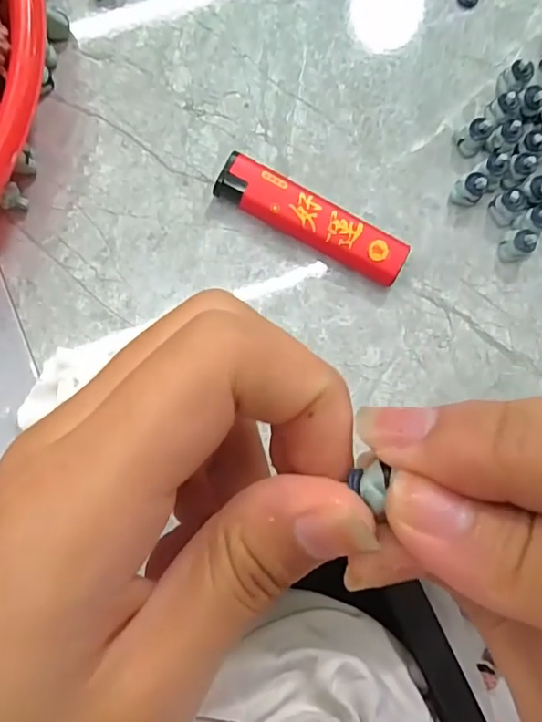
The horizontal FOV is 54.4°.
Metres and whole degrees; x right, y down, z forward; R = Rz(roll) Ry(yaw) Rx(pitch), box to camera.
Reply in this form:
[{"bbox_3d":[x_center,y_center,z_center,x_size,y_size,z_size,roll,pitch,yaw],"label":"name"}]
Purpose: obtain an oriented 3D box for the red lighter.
[{"bbox_3d":[0.016,-0.055,0.206,0.078,0.013,0.019,28,84,-1],"label":"red lighter"}]

